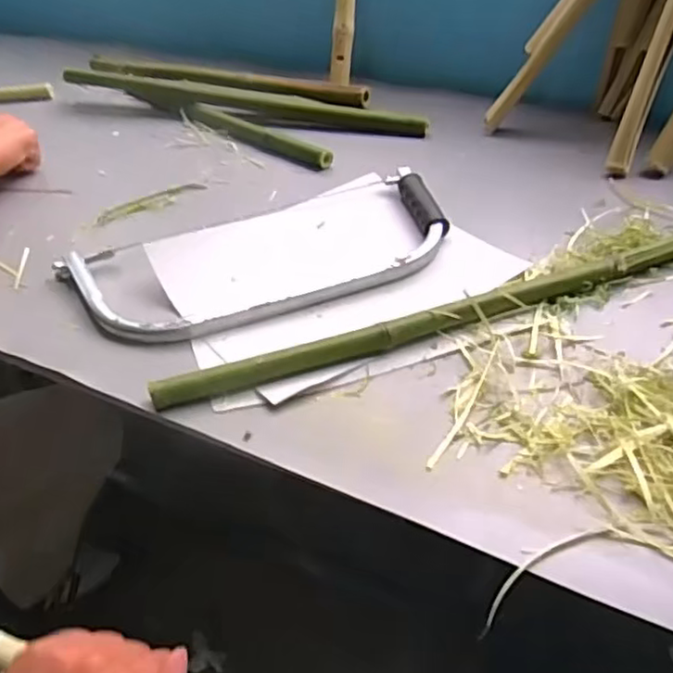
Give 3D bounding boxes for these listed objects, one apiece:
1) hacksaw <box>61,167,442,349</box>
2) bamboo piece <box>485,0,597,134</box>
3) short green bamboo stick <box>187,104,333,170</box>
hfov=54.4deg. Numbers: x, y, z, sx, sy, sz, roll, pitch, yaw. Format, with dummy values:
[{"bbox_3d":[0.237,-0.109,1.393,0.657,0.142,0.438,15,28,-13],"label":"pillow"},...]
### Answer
[{"bbox_3d":[-0.067,-0.080,0.611,0.366,0.023,0.164,-15,41,-13],"label":"hacksaw"},{"bbox_3d":[0.244,-0.340,0.745,0.030,0.234,0.028,23,37,-17],"label":"bamboo piece"},{"bbox_3d":[-0.101,-0.252,0.817,0.239,0.021,0.021,29,50,33],"label":"short green bamboo stick"}]

